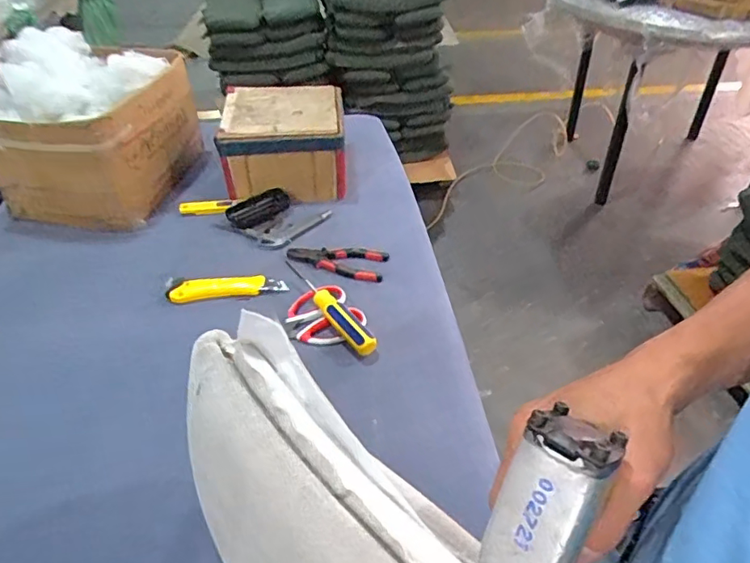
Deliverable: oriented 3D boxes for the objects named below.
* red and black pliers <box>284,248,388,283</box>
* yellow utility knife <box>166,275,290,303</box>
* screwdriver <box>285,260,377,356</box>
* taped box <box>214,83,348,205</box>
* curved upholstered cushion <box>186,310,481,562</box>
[{"bbox_3d":[-0.059,-0.033,0.842,0.152,0.016,0.068,4,40,6],"label":"red and black pliers"},{"bbox_3d":[-0.218,0.008,0.800,0.169,0.021,0.029,-4,40,-3],"label":"yellow utility knife"},{"bbox_3d":[-0.069,0.025,0.762,0.031,0.037,0.219,-25,45,-25],"label":"screwdriver"},{"bbox_3d":[-0.160,-0.257,1.011,0.212,0.141,0.222,-1,40,0],"label":"taped box"},{"bbox_3d":[-0.018,0.200,0.380,0.388,0.182,0.125,31,52,34],"label":"curved upholstered cushion"}]

